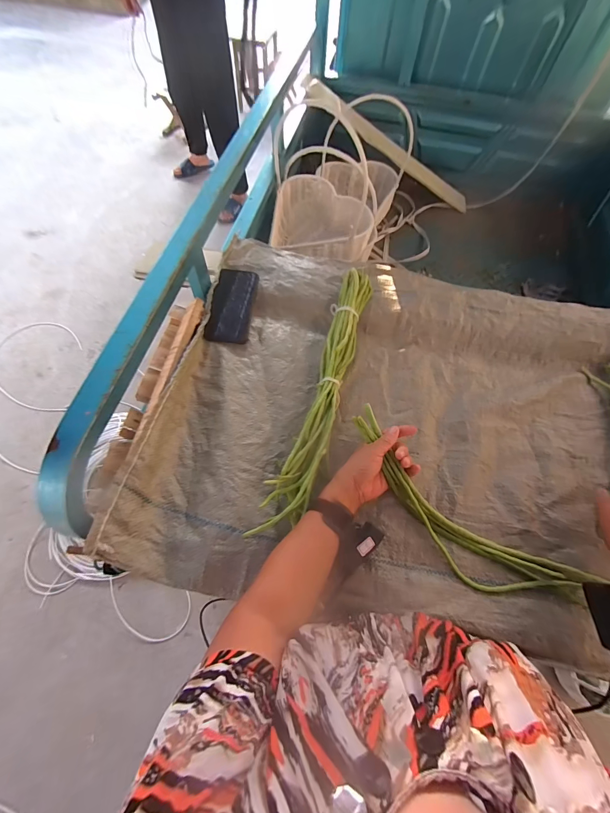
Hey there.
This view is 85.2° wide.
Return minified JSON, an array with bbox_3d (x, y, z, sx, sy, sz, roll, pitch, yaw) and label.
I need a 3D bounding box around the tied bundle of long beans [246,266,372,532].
[{"bbox_3d":[0.033,-0.034,0.567,0.070,0.041,0.513,17,66,7],"label":"tied bundle of long beans"}]

